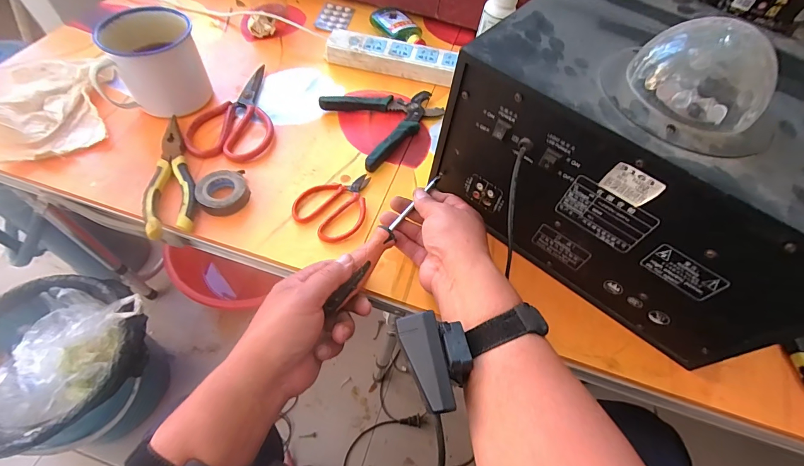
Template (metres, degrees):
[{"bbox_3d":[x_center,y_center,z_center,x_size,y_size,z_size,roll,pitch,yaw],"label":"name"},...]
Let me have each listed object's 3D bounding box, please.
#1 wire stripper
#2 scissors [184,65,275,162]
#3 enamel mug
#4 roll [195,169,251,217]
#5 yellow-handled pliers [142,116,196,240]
[{"bbox_3d":[-0.016,-0.163,0.529,0.150,0.018,0.138,-26,63,-20],"label":"wire stripper"},{"bbox_3d":[-0.225,-0.168,0.517,0.105,0.014,0.172,3,57,-3],"label":"scissors"},{"bbox_3d":[-0.324,-0.215,0.486,0.125,0.100,0.087,-20,61,-16],"label":"enamel mug"},{"bbox_3d":[-0.207,-0.047,0.433,0.054,0.022,0.052,2,57,-4],"label":"roll"},{"bbox_3d":[-0.273,-0.069,0.441,0.049,0.018,0.172,-14,60,-14],"label":"yellow-handled pliers"}]

